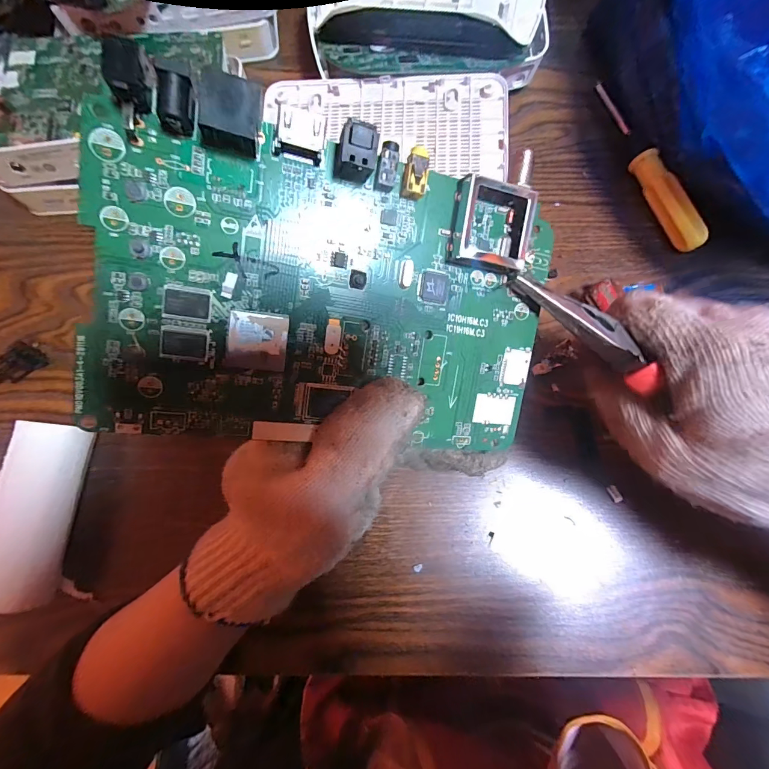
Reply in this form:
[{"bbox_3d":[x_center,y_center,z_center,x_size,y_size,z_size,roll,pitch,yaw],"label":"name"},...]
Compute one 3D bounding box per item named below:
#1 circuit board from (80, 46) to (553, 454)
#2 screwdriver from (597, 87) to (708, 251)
[{"bbox_3d":[-0.011,-0.031,0.131,0.158,0.011,0.105,5,99,-18],"label":"circuit board"},{"bbox_3d":[0.198,-0.167,0.282,0.017,0.024,0.148,-21,77,-4],"label":"screwdriver"}]

